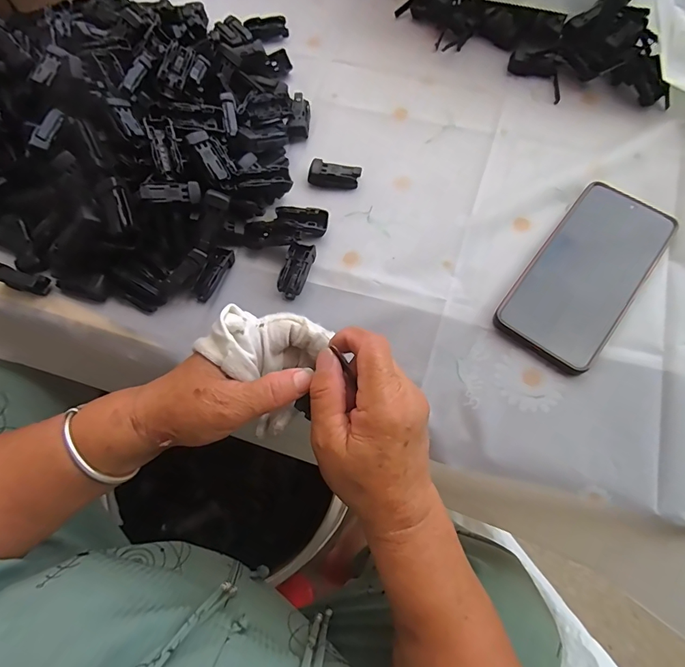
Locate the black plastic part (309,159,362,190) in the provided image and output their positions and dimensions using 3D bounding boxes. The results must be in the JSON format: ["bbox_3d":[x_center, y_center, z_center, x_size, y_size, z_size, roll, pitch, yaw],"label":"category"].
[{"bbox_3d":[-0.007,-0.146,0.381,0.047,0.012,0.019,9,72,3],"label":"black plastic part"}]

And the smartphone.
[{"bbox_3d":[0.198,-0.051,0.334,0.079,0.013,0.165,36,75,11],"label":"smartphone"}]

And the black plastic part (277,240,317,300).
[{"bbox_3d":[-0.038,-0.054,0.347,0.022,0.011,0.048,14,72,5],"label":"black plastic part"}]

